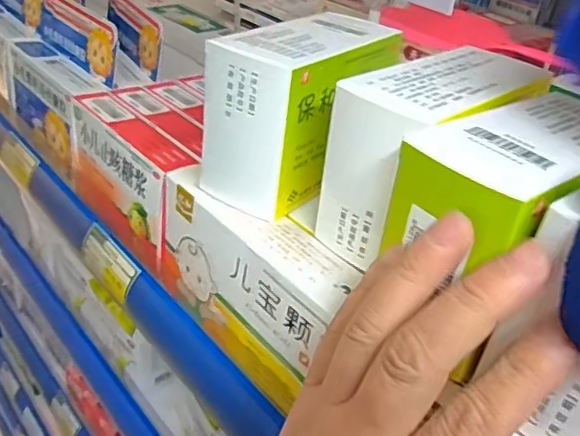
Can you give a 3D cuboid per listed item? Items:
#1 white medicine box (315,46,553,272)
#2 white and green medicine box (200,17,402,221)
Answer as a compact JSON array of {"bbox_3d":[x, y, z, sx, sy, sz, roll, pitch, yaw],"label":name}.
[{"bbox_3d":[0.076,-0.035,0.308,0.115,0.079,0.060,-20,42,-35],"label":"white medicine box"},{"bbox_3d":[0.010,-0.061,0.349,0.057,0.093,0.122,29,39,29],"label":"white and green medicine box"}]

